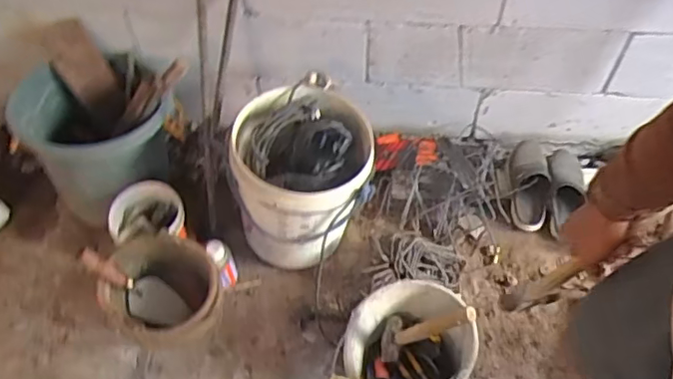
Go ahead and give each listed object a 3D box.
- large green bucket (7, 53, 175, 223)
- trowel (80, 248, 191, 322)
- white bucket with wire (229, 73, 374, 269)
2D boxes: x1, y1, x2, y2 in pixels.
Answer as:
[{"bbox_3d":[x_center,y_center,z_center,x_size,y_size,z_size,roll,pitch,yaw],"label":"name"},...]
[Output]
[{"bbox_3d":[-0.575,-0.129,1.465,0.324,0.328,0.329,-1,55,1],"label":"large green bucket"},{"bbox_3d":[-0.442,0.219,1.265,0.049,0.287,0.091,-12,46,39],"label":"trowel"},{"bbox_3d":[-0.070,-0.033,1.401,0.313,0.396,0.355,3,55,4],"label":"white bucket with wire"}]

